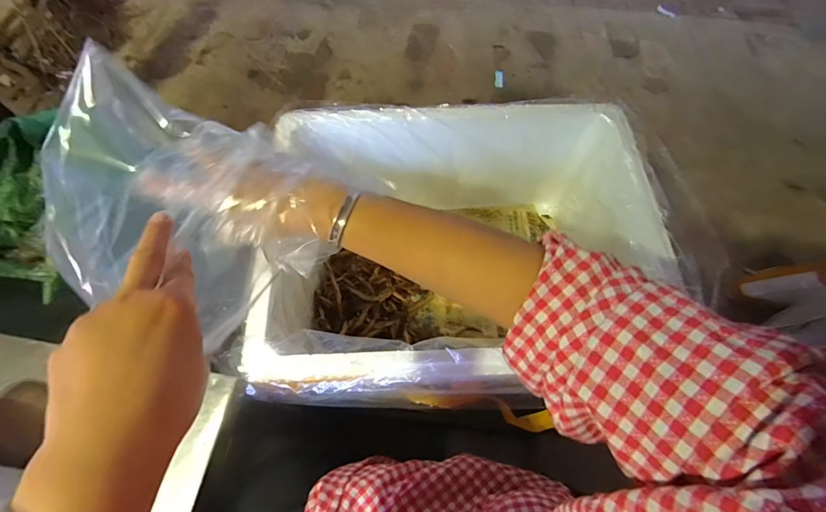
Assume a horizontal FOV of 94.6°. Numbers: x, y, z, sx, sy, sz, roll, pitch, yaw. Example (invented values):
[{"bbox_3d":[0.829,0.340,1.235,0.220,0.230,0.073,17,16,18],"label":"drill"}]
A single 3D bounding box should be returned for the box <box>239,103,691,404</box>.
[{"bbox_3d":[0.048,0.004,0.677,0.633,0.304,0.463,-2,64,-2],"label":"box"}]

